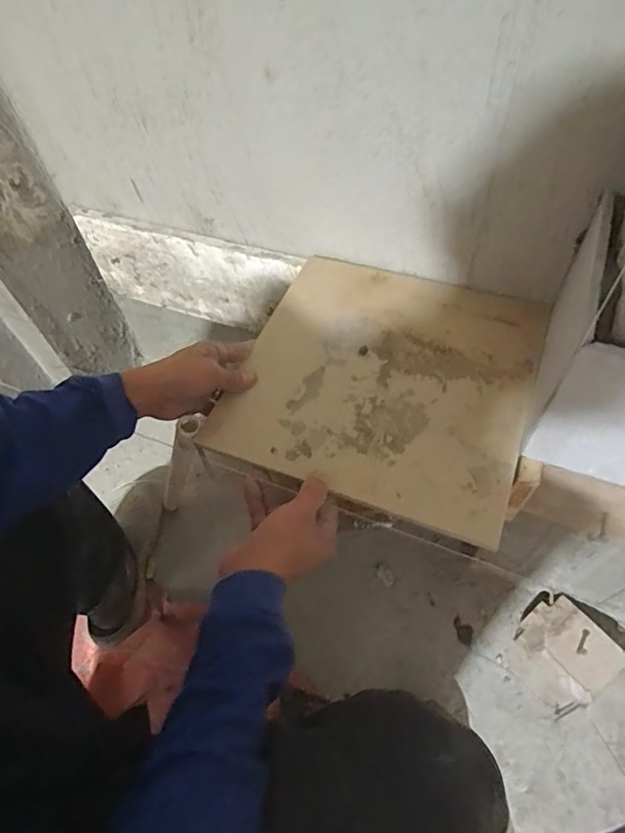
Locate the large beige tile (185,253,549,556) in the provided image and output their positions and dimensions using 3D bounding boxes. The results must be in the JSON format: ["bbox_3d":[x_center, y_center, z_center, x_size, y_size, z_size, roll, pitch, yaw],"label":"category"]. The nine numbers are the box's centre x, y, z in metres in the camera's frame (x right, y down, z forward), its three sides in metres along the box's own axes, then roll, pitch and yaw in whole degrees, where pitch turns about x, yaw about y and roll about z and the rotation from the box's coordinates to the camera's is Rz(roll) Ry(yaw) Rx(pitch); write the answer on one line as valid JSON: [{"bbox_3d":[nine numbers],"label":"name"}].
[{"bbox_3d":[0.076,-0.047,0.507,0.286,0.011,0.295,18,59,16],"label":"large beige tile"}]

